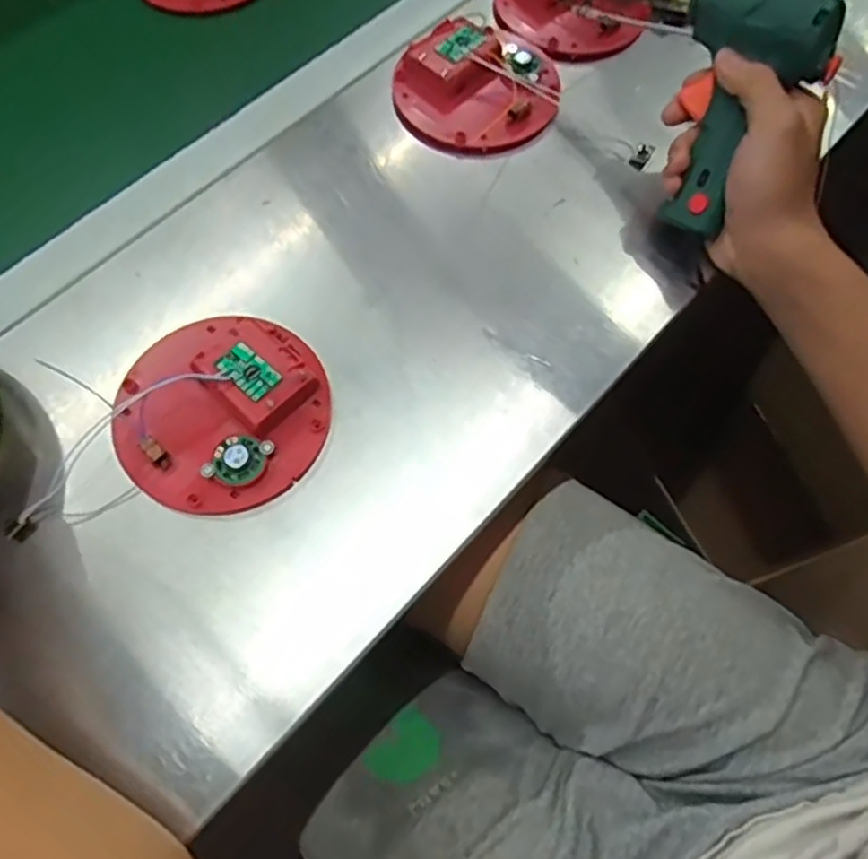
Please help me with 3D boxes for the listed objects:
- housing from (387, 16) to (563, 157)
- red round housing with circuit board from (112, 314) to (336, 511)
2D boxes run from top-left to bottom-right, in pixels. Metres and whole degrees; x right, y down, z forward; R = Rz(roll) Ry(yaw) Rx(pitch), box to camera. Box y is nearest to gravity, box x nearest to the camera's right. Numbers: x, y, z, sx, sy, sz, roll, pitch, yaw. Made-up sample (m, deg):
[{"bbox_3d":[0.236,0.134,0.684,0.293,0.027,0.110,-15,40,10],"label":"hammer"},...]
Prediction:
[{"bbox_3d":[0.031,-0.256,0.499,0.120,0.027,0.113,0,66,-1],"label":"housing"},{"bbox_3d":[-0.123,-0.015,0.387,0.118,0.026,0.121,0,66,-1],"label":"red round housing with circuit board"}]

